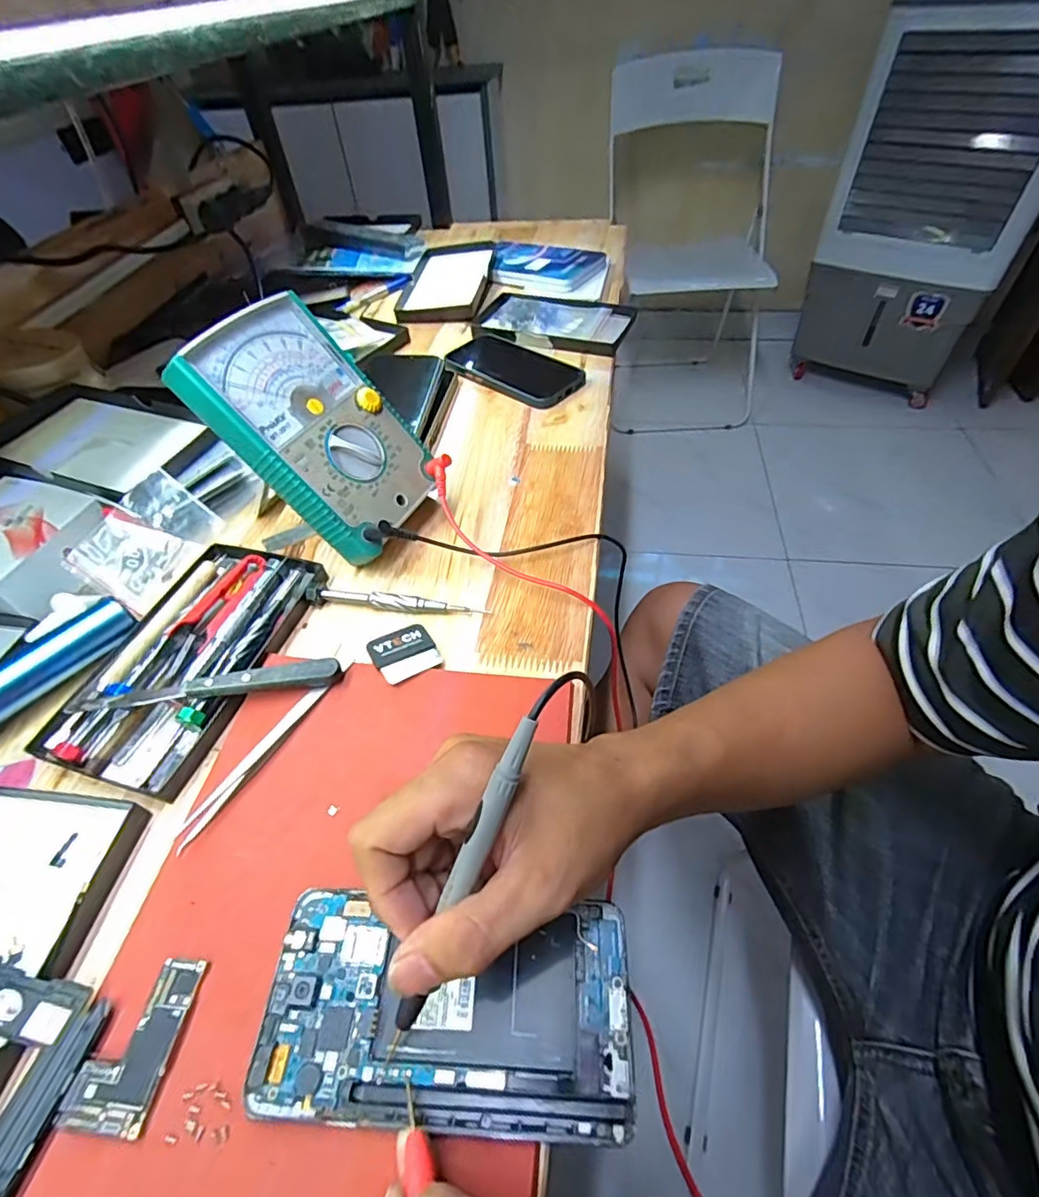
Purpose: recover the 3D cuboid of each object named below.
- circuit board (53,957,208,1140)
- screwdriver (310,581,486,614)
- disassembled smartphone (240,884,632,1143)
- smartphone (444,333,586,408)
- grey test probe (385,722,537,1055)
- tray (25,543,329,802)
[{"bbox_3d":[-0.157,0.181,0.222,0.033,0.004,0.056,4,50,7],"label":"circuit board"},{"bbox_3d":[-0.084,0.001,0.370,0.124,0.014,0.013,3,50,7],"label":"screwdriver"},{"bbox_3d":[-0.030,0.166,0.222,0.147,0.008,0.075,2,51,4],"label":"disassembled smartphone"},{"bbox_3d":[-0.009,-0.246,0.576,0.154,0.014,0.083,30,58,26],"label":"smartphone"},{"bbox_3d":[-0.023,0.112,0.200,0.010,0.009,0.148,27,102,25],"label":"grey test probe"},{"bbox_3d":[-0.210,0.029,0.347,0.103,0.019,0.172,10,52,13],"label":"tray"}]

